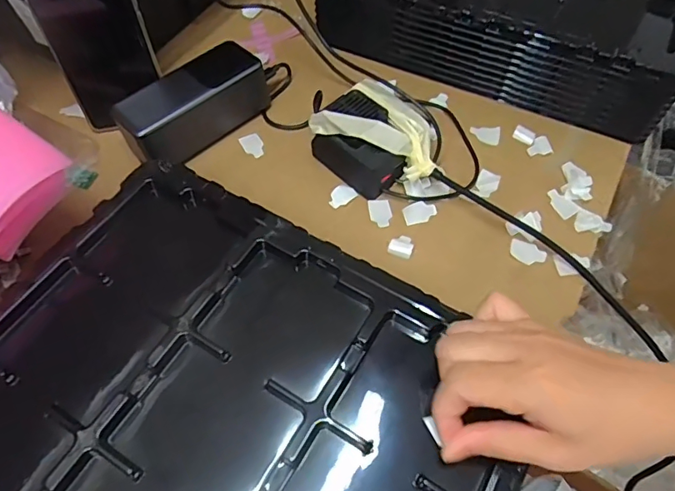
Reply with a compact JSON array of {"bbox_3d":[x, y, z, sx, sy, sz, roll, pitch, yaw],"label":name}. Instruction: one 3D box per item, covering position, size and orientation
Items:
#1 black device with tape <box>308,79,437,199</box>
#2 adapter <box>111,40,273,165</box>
[{"bbox_3d":[0.032,-0.086,0.424,0.077,0.059,0.090,-32,66,-18],"label":"black device with tape"},{"bbox_3d":[-0.125,-0.125,0.450,0.131,0.051,0.054,-37,67,-19],"label":"adapter"}]

